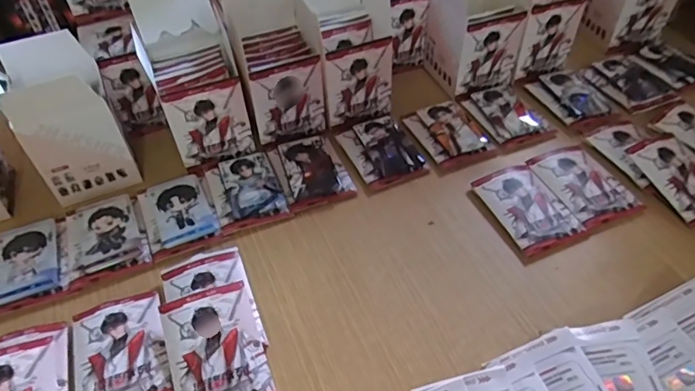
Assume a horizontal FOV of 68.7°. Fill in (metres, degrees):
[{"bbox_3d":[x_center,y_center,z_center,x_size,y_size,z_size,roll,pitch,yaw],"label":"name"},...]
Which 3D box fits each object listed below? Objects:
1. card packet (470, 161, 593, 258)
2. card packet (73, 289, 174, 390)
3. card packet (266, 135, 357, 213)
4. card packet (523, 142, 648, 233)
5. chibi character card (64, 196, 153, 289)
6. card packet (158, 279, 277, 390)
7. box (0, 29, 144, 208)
[{"bbox_3d":[0.182,0.010,0.512,0.071,0.010,0.105,-17,49,-13],"label":"card packet"},{"bbox_3d":[-0.187,0.129,0.420,0.071,0.008,0.096,-18,50,-14],"label":"card packet"},{"bbox_3d":[-0.040,-0.030,0.556,0.072,0.016,0.097,-17,49,-13],"label":"card packet"},{"bbox_3d":[0.246,-0.016,0.532,0.073,0.005,0.108,-17,49,-13],"label":"card packet"},{"bbox_3d":[-0.237,0.037,0.496,0.073,0.010,0.090,-18,50,-14],"label":"chibi character card"},{"bbox_3d":[-0.106,0.124,0.409,0.072,0.006,0.102,-16,61,-15],"label":"card packet"},{"bbox_3d":[-0.288,-0.083,0.528,0.083,0.126,0.096,-20,50,-16],"label":"box"}]

